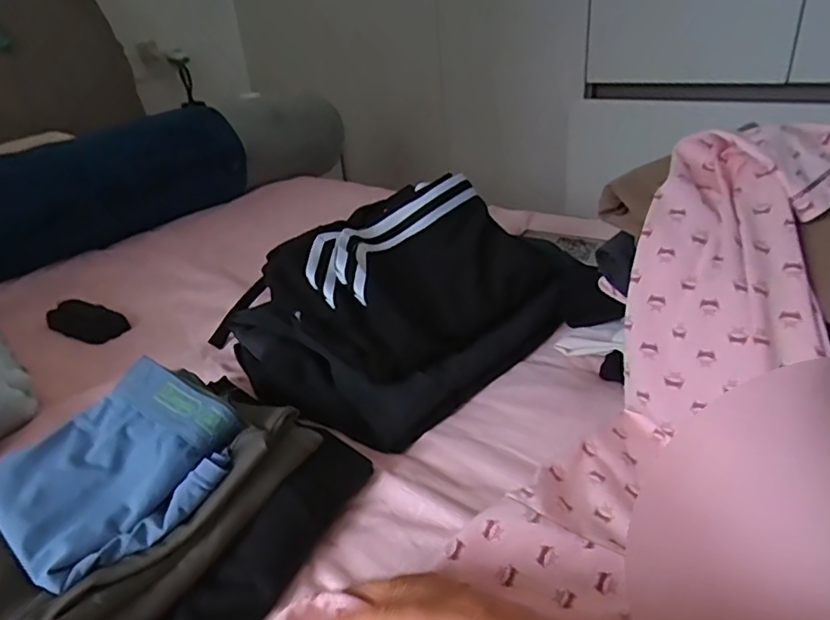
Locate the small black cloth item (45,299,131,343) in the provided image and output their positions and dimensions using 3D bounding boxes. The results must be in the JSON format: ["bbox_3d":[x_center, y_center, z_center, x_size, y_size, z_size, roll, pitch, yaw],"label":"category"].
[{"bbox_3d":[-0.406,0.012,0.709,0.106,0.023,0.055,14,34,30],"label":"small black cloth item"}]

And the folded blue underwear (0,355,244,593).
[{"bbox_3d":[-0.192,0.098,0.375,0.127,0.039,0.140,20,37,37],"label":"folded blue underwear"}]

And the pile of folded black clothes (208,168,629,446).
[{"bbox_3d":[-0.012,-0.029,0.577,0.324,0.116,0.260,-24,34,-31],"label":"pile of folded black clothes"}]

